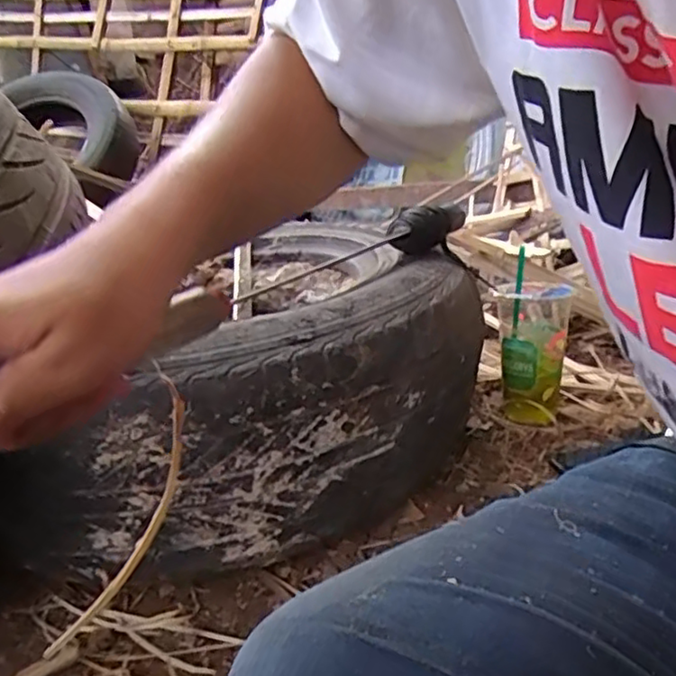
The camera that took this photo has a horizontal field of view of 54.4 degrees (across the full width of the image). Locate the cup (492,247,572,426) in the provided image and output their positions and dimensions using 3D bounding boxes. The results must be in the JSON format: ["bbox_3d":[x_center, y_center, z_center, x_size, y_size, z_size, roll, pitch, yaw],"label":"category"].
[{"bbox_3d":[0.216,0.005,0.741,0.075,0.173,0.065,4,20,24],"label":"cup"}]

